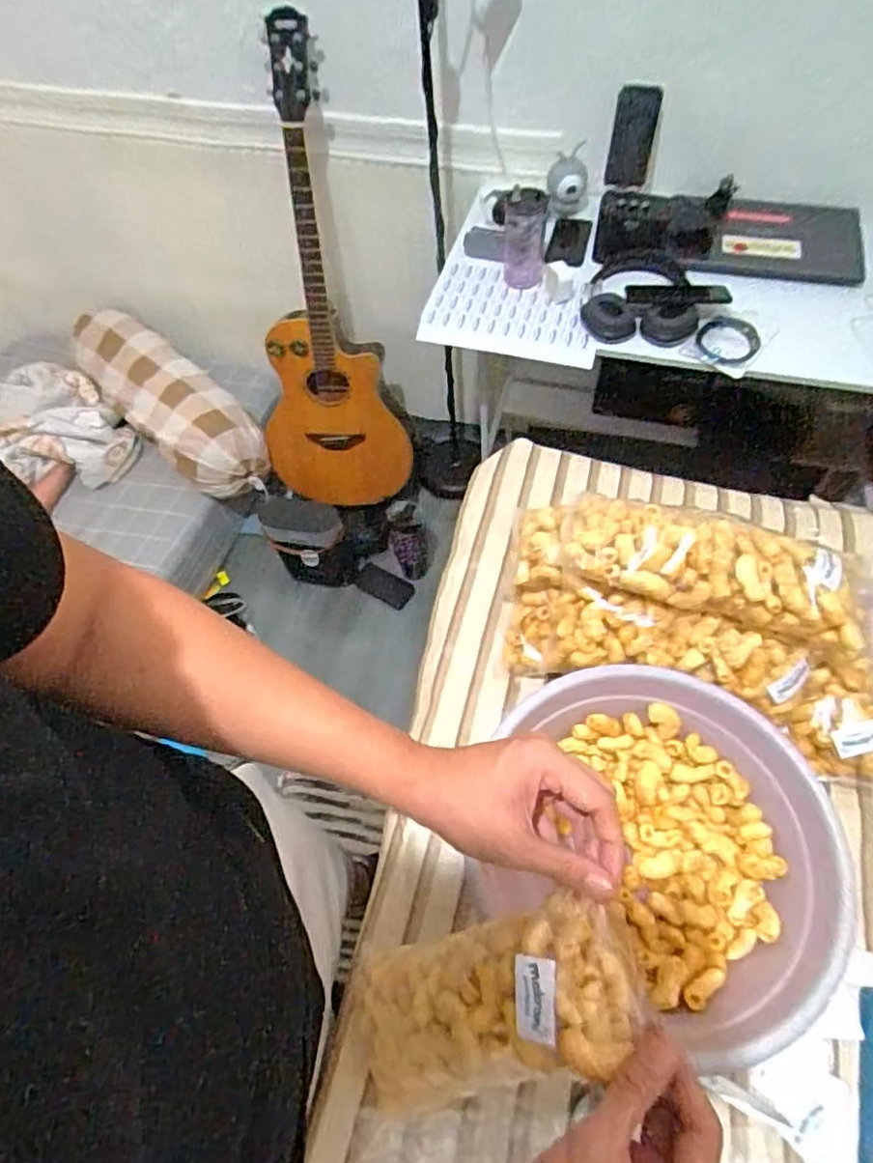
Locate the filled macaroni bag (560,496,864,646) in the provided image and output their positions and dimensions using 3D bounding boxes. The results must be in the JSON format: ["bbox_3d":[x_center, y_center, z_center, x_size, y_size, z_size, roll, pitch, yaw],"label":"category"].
[{"bbox_3d":[0.249,-0.020,0.589,0.261,0.056,0.100,13,62,11],"label":"filled macaroni bag"}]

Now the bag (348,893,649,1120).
[{"bbox_3d":[0.024,0.302,0.454,0.054,0.262,0.102,12,48,-42],"label":"bag"}]

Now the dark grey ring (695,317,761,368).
[{"bbox_3d":[0.457,-0.375,1.007,0.093,0.017,0.098,-2,60,3],"label":"dark grey ring"}]

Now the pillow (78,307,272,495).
[{"bbox_3d":[-0.710,-0.484,1.686,0.734,0.165,0.226,39,70,23],"label":"pillow"}]

